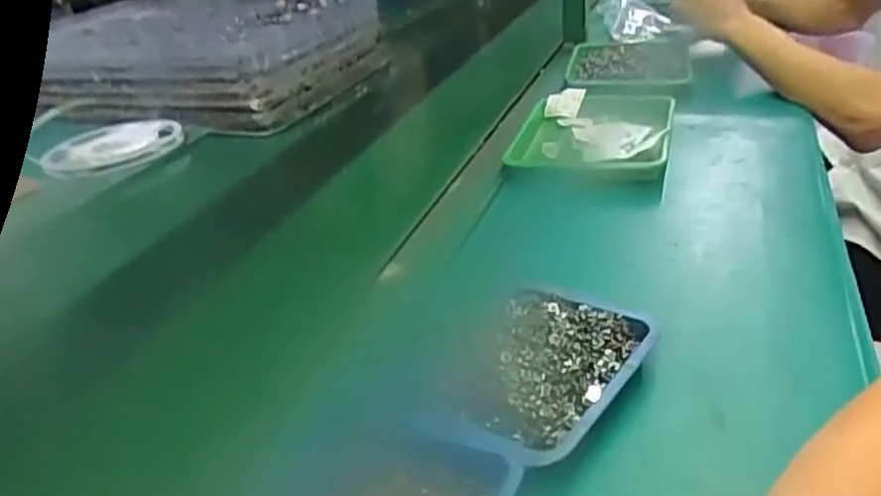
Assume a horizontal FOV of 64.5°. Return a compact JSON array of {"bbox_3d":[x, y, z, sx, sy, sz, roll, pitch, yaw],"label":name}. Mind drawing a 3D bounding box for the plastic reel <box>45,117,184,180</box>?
[{"bbox_3d":[-0.439,-0.140,0.940,0.170,0.017,0.180,-18,31,-21],"label":"plastic reel"}]

